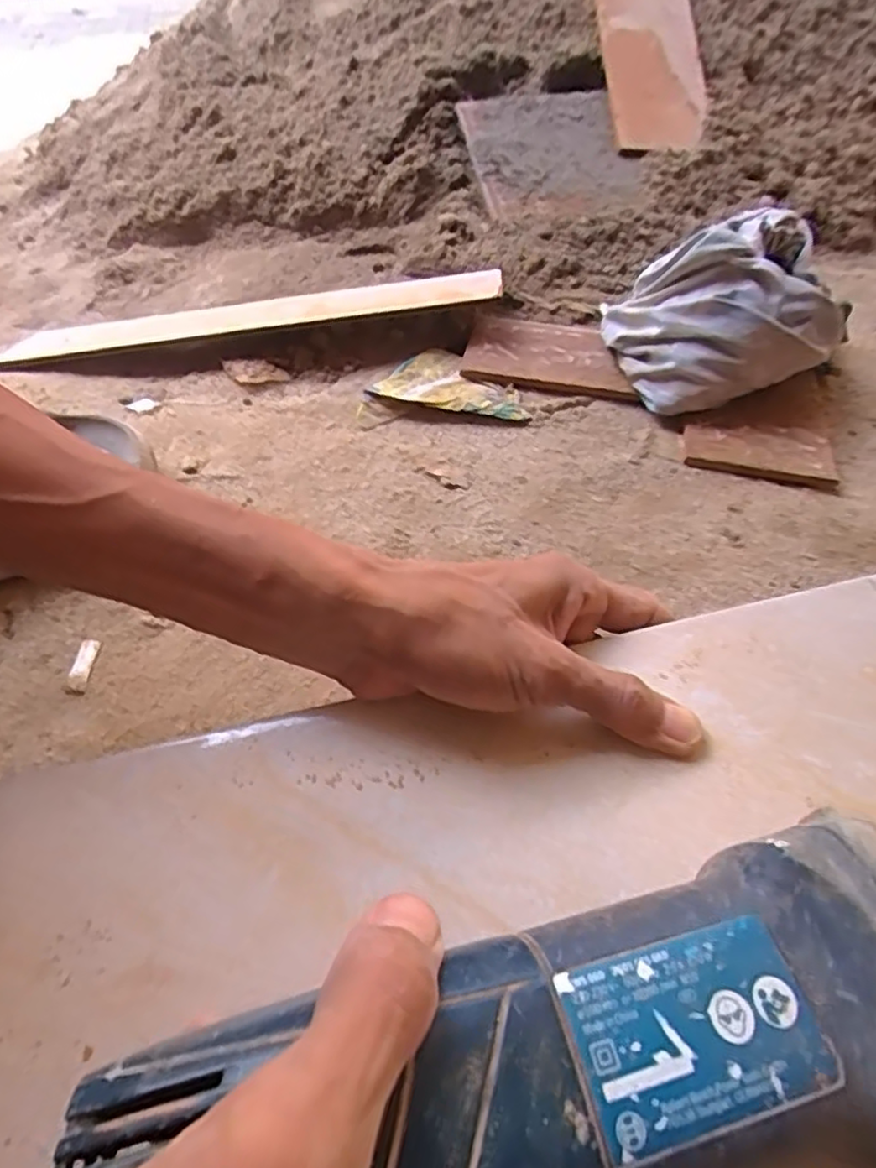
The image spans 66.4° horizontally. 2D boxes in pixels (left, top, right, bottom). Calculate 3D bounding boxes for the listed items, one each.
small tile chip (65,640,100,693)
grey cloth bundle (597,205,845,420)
[{"bbox_3d":[-0.218,0.049,0.411,0.013,0.004,0.034,1,49,5],"label":"small tile chip"},{"bbox_3d":[0.236,-0.220,0.537,0.173,0.109,0.135,-12,49,-7],"label":"grey cloth bundle"}]

